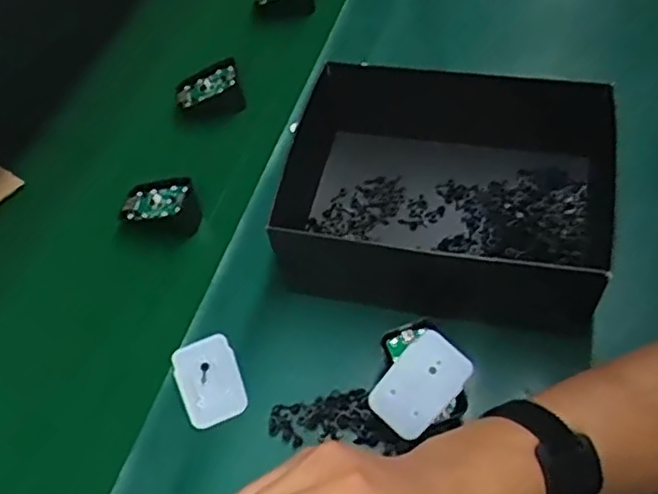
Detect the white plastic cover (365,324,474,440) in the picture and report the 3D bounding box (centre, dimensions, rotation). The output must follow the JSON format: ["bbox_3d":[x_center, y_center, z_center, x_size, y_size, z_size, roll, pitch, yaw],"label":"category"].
[{"bbox_3d":[0.062,0.093,0.458,0.044,0.007,0.068,44,80,8],"label":"white plastic cover"}]

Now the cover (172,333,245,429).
[{"bbox_3d":[-0.088,0.098,0.500,0.046,0.005,0.068,-21,55,-8],"label":"cover"}]

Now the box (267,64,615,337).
[{"bbox_3d":[0.090,-0.043,0.539,0.250,0.089,0.188,9,56,13],"label":"box"}]

